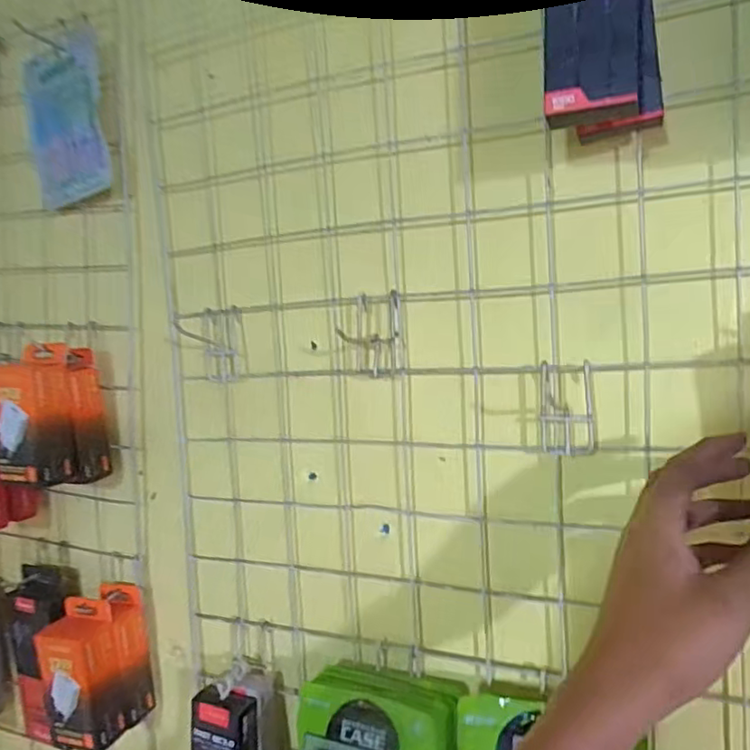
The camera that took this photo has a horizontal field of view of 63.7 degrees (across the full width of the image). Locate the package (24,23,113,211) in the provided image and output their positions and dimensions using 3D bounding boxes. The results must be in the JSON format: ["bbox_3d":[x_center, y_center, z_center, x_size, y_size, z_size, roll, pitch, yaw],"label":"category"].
[{"bbox_3d":[-0.300,-0.247,0.586,0.108,0.151,0.024,1,5,38],"label":"package"}]

